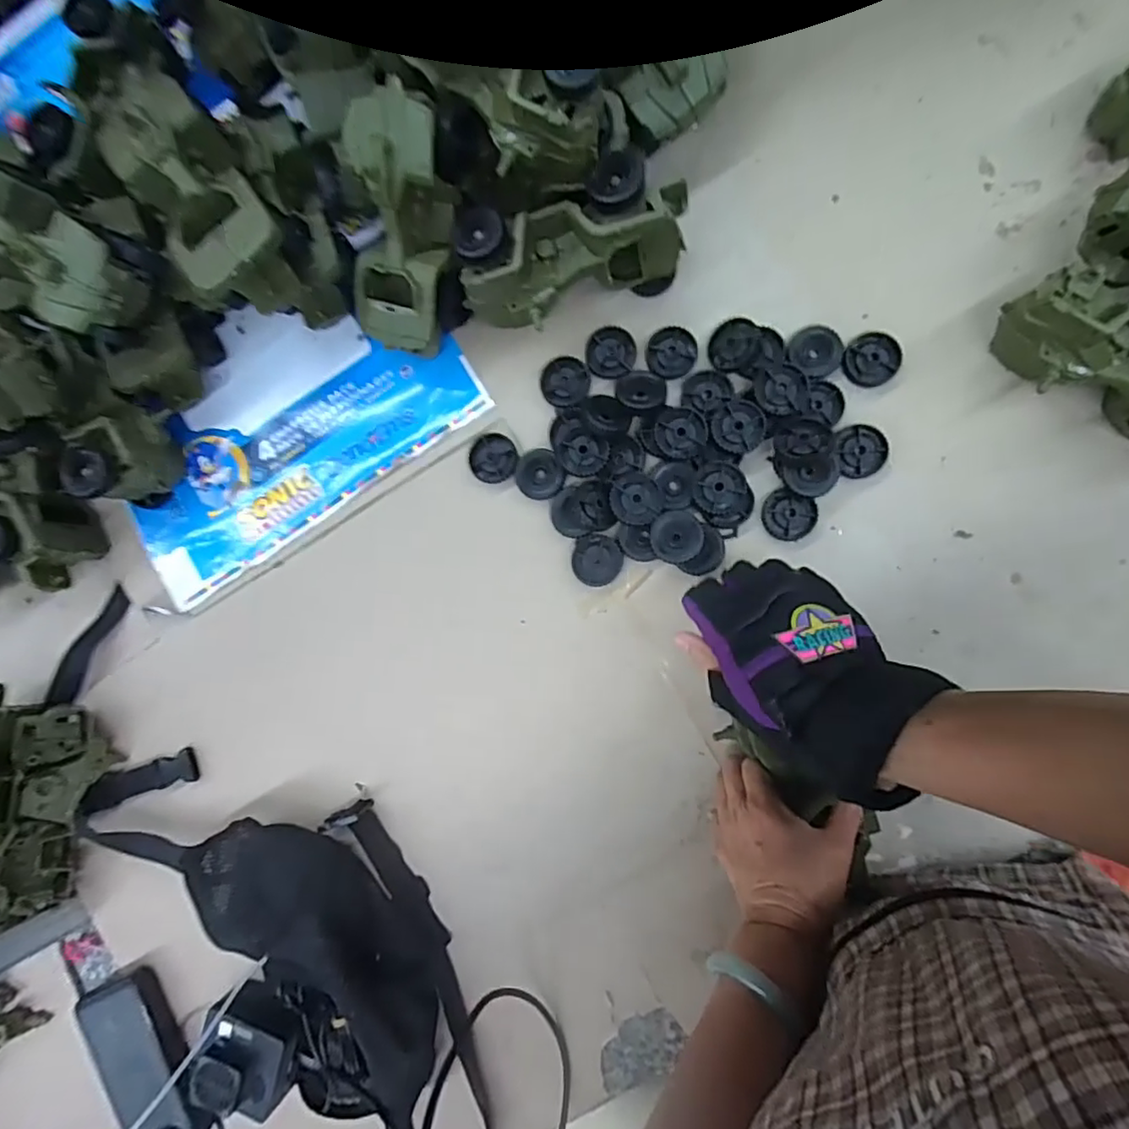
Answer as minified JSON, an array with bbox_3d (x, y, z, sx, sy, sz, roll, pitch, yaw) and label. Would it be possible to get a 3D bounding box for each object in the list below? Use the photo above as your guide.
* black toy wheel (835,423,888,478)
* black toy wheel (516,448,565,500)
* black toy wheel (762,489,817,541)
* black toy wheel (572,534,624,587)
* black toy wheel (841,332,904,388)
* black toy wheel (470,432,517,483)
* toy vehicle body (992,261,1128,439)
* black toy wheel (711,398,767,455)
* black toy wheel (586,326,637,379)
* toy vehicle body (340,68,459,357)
[{"bbox_3d":[0.243,-0.094,0.503,0.042,0.011,0.043,0,87,8],"label":"black toy wheel"},{"bbox_3d":[-0.022,-0.079,0.537,0.041,0.007,0.045,0,87,8],"label":"black toy wheel"},{"bbox_3d":[0.185,-0.040,0.509,0.043,0.007,0.039,24,90,9],"label":"black toy wheel"},{"bbox_3d":[0.029,-0.004,0.528,0.042,0.005,0.043,0,87,8],"label":"black toy wheel"},{"bbox_3d":[0.253,-0.169,0.506,0.043,0.007,0.046,0,87,8],"label":"black toy wheel"},{"bbox_3d":[-0.063,-0.094,0.543,0.042,0.010,0.041,0,87,8],"label":"black toy wheel"},{"bbox_3d":[0.413,-0.145,0.452,0.184,0.074,0.074,34,92,8],"label":"toy vehicle body"},{"bbox_3d":[0.143,-0.113,0.508,0.042,0.019,0.040,0,87,8],"label":"black toy wheel"},{"bbox_3d":[0.040,-0.183,0.530,0.042,0.005,0.045,0,87,8],"label":"black toy wheel"},{"bbox_3d":[-0.130,-0.261,0.480,0.073,0.056,0.176,13,126,9],"label":"toy vehicle body"}]

